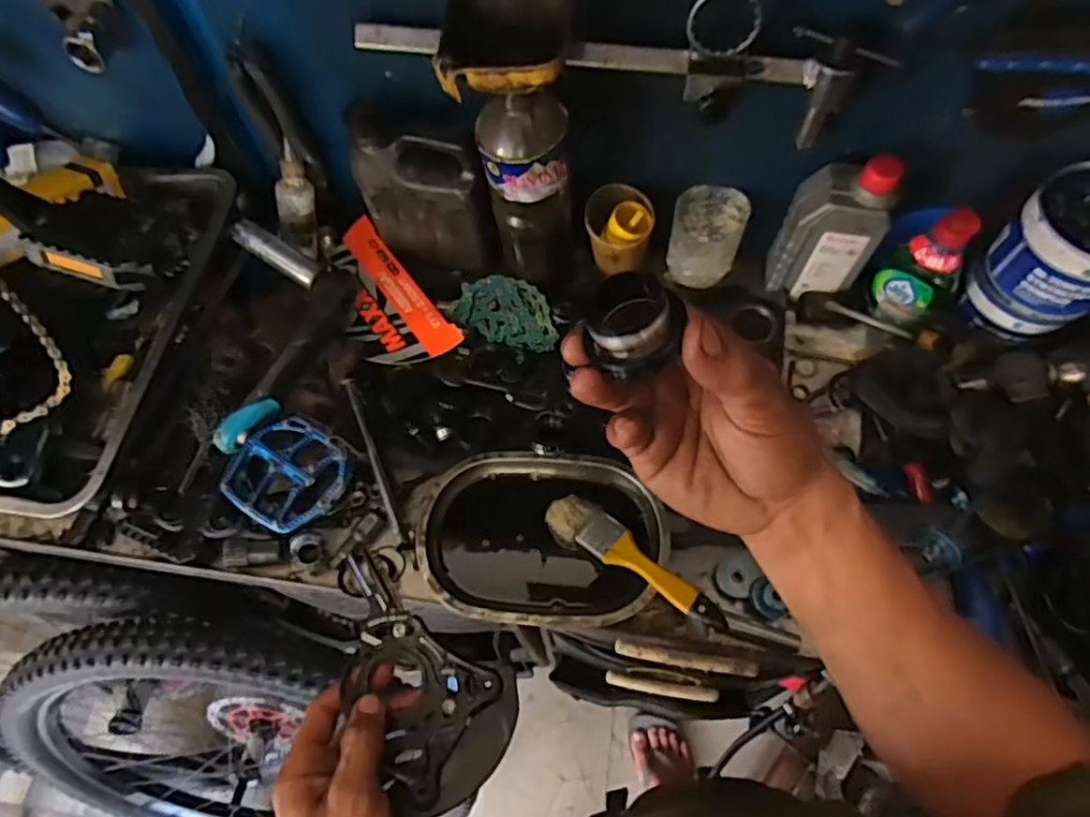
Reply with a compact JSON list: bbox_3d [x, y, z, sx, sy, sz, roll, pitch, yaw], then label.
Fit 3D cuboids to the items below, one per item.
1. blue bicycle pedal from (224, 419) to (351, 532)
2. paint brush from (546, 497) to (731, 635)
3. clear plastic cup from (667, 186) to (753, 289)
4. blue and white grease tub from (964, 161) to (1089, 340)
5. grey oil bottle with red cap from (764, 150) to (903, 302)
[{"bbox_3d":[-0.240,0.060,0.616,0.102,0.022,0.101,30,69,17],"label":"blue bicycle pedal"},{"bbox_3d":[0.076,0.130,0.568,0.174,0.016,0.043,31,69,30],"label":"paint brush"},{"bbox_3d":[0.167,-0.176,0.690,0.067,0.088,0.066,-1,64,3],"label":"clear plastic cup"},{"bbox_3d":[0.453,-0.133,0.580,0.098,0.133,0.095,-1,64,3],"label":"blue and white grease tub"},{"bbox_3d":[0.271,-0.173,0.629,0.083,0.166,0.049,21,67,13],"label":"grey oil bottle with red cap"}]

